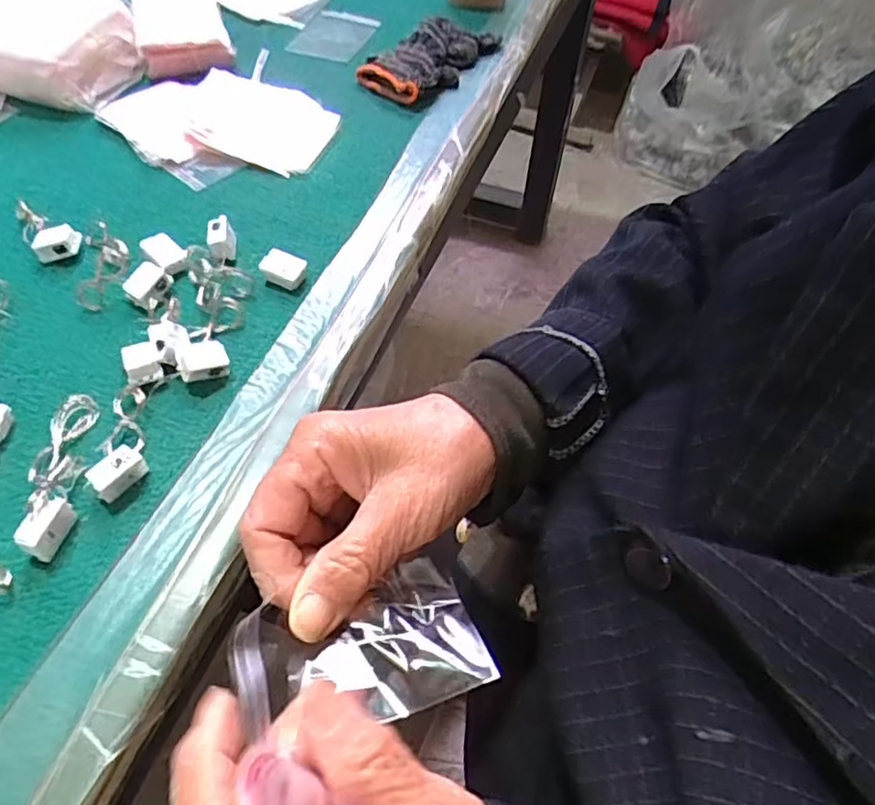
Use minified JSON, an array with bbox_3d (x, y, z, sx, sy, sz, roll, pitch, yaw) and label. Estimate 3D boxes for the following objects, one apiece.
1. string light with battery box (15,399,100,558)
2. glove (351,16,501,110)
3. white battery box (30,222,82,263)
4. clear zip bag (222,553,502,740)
[{"bbox_3d":[-0.203,0.033,0.339,0.028,0.026,0.096,-7,54,-7],"label":"string light with battery box"},{"bbox_3d":[-0.007,-0.329,0.590,0.077,0.037,0.139,30,58,18],"label":"glove"},{"bbox_3d":[-0.261,-0.109,0.442,0.031,0.018,0.019,-27,59,-21],"label":"white battery box"},{"bbox_3d":[-0.026,0.086,0.225,0.082,0.020,0.051,-17,56,-15],"label":"clear zip bag"}]

